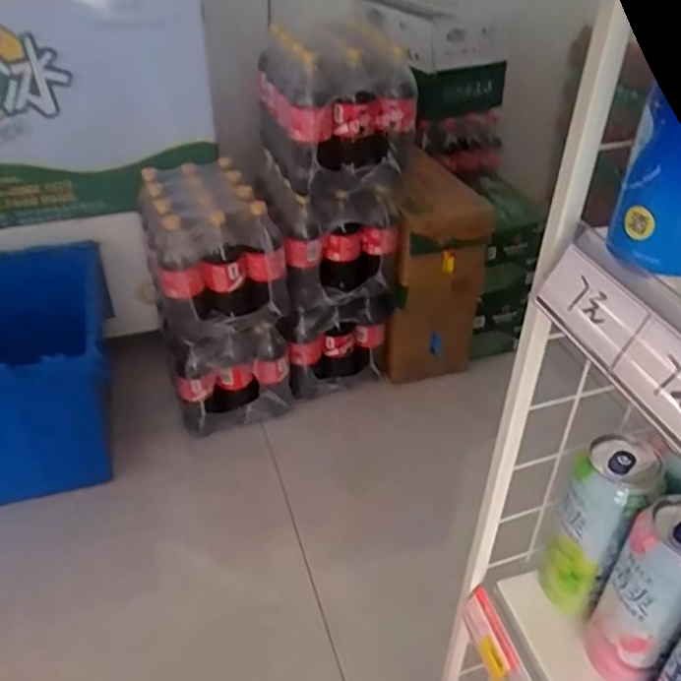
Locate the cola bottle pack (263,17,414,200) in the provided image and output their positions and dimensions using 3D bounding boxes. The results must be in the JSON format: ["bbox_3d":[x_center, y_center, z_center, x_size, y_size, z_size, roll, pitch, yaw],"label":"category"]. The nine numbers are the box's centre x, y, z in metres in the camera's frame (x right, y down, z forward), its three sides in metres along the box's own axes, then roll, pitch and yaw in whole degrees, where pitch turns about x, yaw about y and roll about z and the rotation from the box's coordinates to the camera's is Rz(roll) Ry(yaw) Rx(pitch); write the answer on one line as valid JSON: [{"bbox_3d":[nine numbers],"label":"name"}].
[{"bbox_3d":[-0.020,-0.456,1.264,0.239,0.260,0.277,-12,39,-15],"label":"cola bottle pack"}]

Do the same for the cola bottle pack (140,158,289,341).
[{"bbox_3d":[-0.265,-0.189,1.338,0.248,0.247,0.281,-14,39,-17],"label":"cola bottle pack"}]

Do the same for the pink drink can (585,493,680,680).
[{"bbox_3d":[0.231,0.186,0.482,0.066,0.147,0.061,-30,46,-33],"label":"pink drink can"}]

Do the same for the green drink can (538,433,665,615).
[{"bbox_3d":[0.207,0.153,0.532,0.057,0.161,0.054,0,37,0],"label":"green drink can"}]

